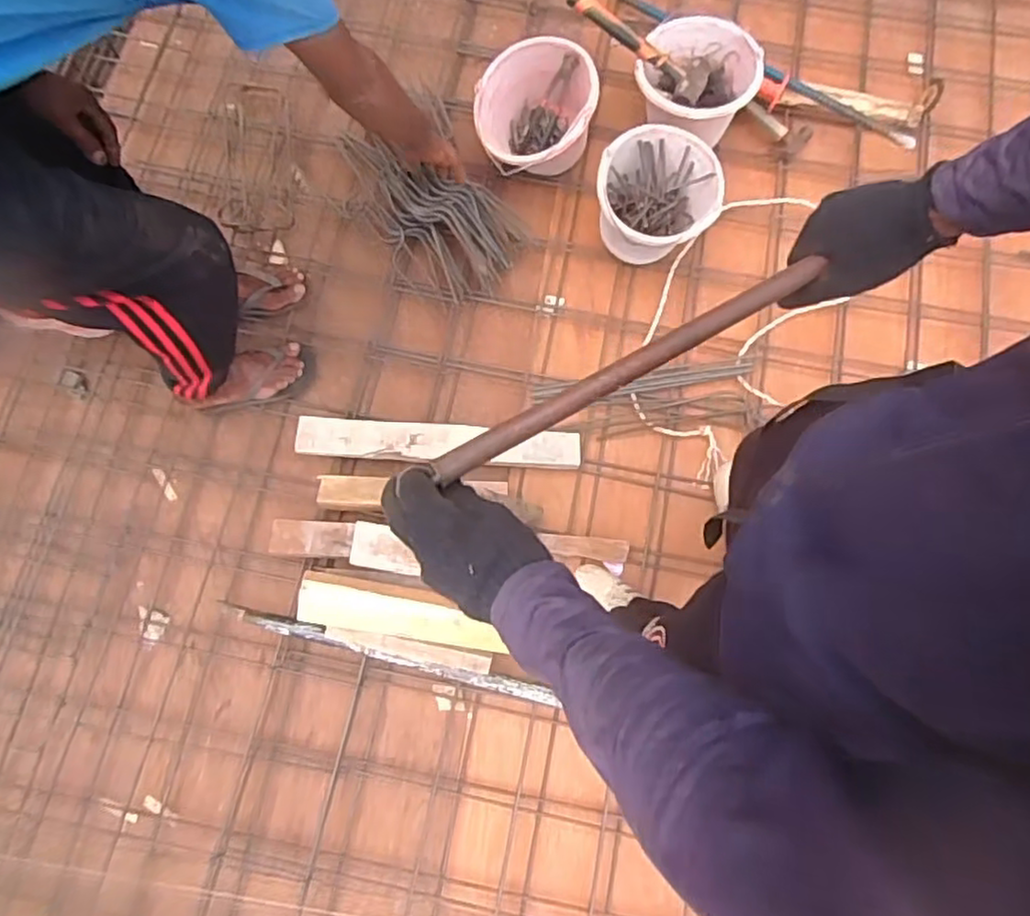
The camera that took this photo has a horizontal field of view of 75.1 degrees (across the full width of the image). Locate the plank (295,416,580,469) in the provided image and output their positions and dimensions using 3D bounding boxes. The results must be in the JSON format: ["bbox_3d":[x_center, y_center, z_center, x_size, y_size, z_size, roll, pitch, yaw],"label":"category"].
[{"bbox_3d":[-0.134,-0.028,1.227,0.509,0.019,0.071,3,90,-6],"label":"plank"}]

